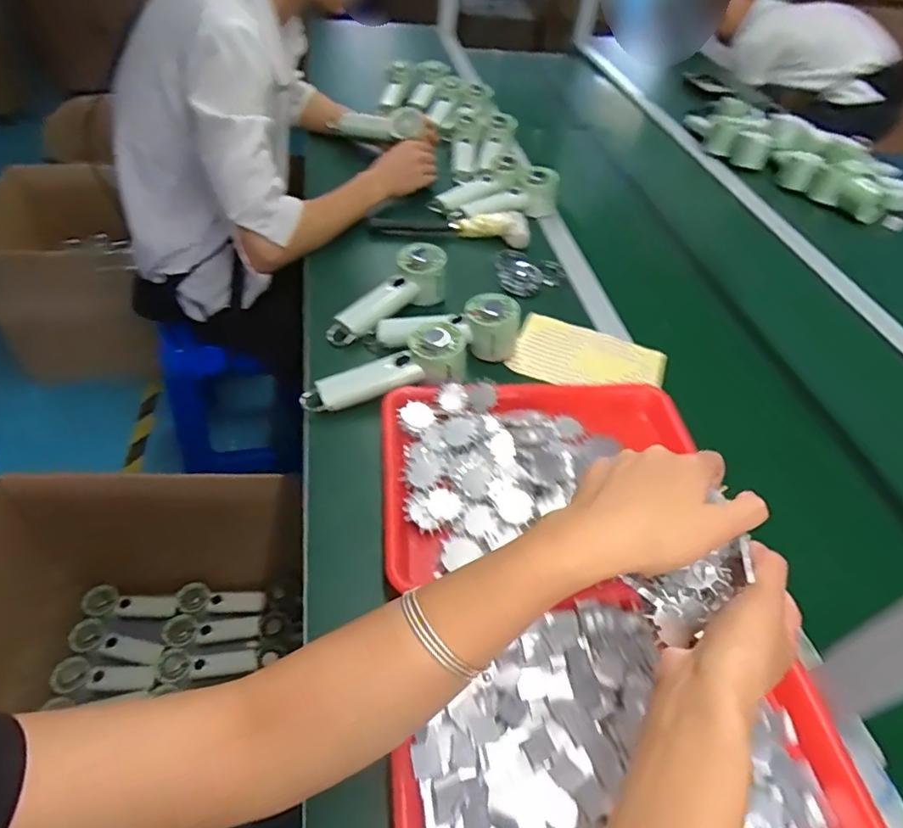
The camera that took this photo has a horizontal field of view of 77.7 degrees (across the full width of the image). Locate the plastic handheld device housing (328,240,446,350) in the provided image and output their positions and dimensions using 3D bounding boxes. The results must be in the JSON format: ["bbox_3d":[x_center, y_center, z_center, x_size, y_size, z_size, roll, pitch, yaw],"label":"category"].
[{"bbox_3d":[-0.079,-0.154,0.765,0.202,0.065,0.058,-40,60,-11],"label":"plastic handheld device housing"}]

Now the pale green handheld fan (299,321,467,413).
[{"bbox_3d":[-0.077,-0.045,0.664,0.200,0.048,0.068,-21,51,-5],"label":"pale green handheld fan"}]

